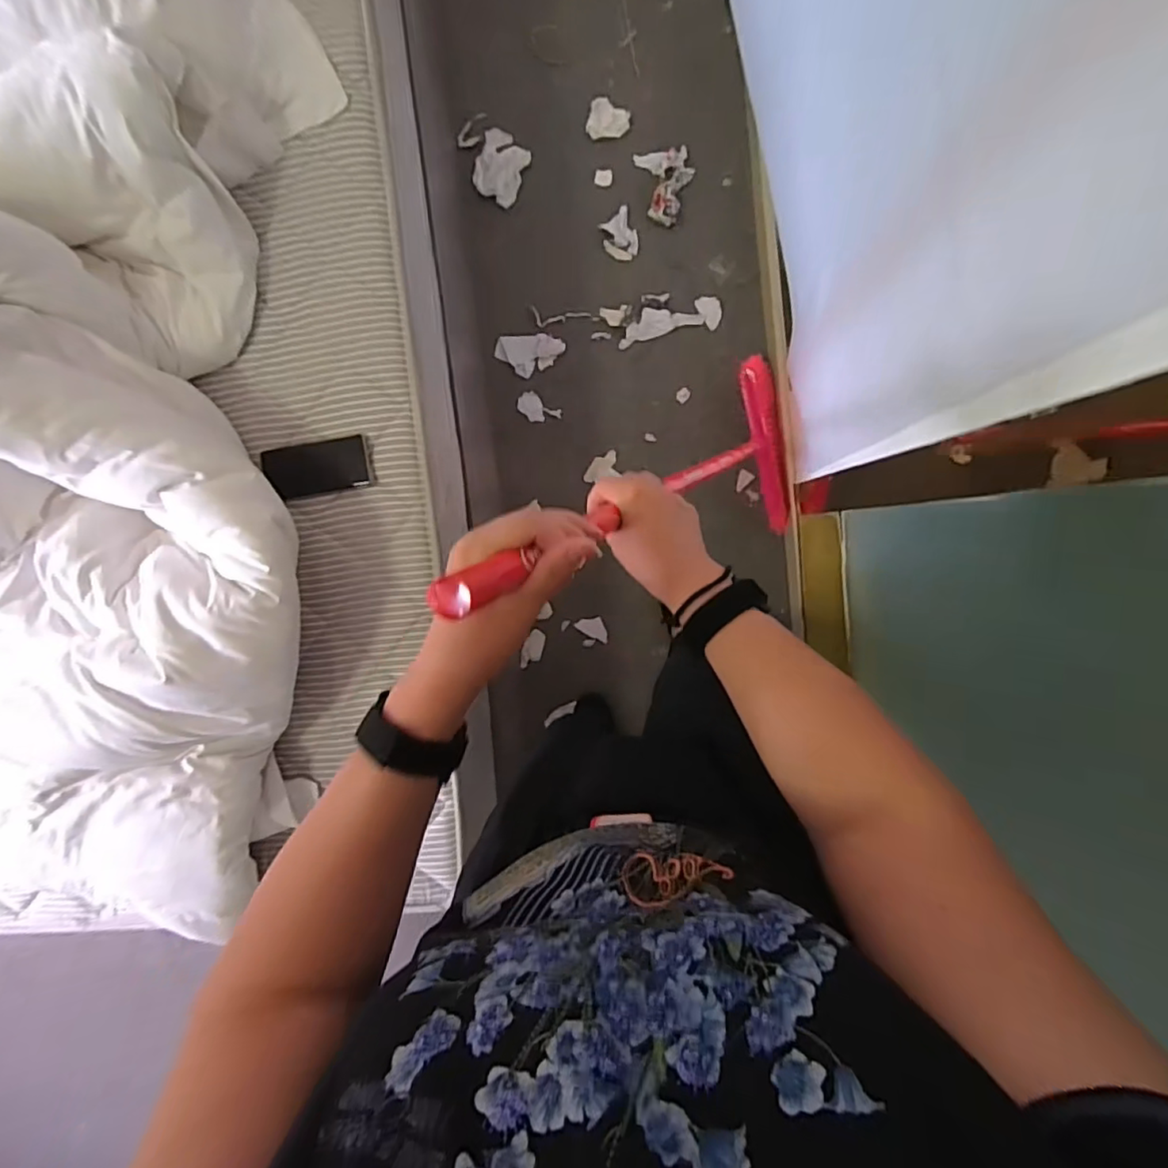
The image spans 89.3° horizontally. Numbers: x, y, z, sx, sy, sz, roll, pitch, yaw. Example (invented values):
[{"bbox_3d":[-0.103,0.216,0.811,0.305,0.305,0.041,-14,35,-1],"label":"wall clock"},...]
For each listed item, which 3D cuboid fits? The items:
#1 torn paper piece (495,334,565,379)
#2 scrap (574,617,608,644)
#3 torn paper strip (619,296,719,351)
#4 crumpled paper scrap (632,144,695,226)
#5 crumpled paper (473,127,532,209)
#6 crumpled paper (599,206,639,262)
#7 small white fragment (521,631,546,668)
[{"bbox_3d":[-0.110,-0.463,1.199,0.136,0.011,0.078,0,96,6],"label":"torn paper piece"},{"bbox_3d":[0.023,0.092,1.262,0.075,0.004,0.044,28,98,3],"label":"scrap"},{"bbox_3d":[0.168,-0.516,1.163,0.199,0.008,0.061,-9,95,7],"label":"torn paper strip"},{"bbox_3d":[0.162,-0.765,1.132,0.097,0.026,0.140,-13,94,8],"label":"crumpled paper scrap"},{"bbox_3d":[-0.166,-0.826,1.168,0.102,0.013,0.131,24,98,3],"label":"crumpled paper"},{"bbox_3d":[0.070,-0.680,1.157,0.066,0.007,0.092,-23,93,8],"label":"crumpled paper"},{"bbox_3d":[-0.110,0.142,1.275,0.041,0.012,0.085,19,98,4],"label":"small white fragment"}]

